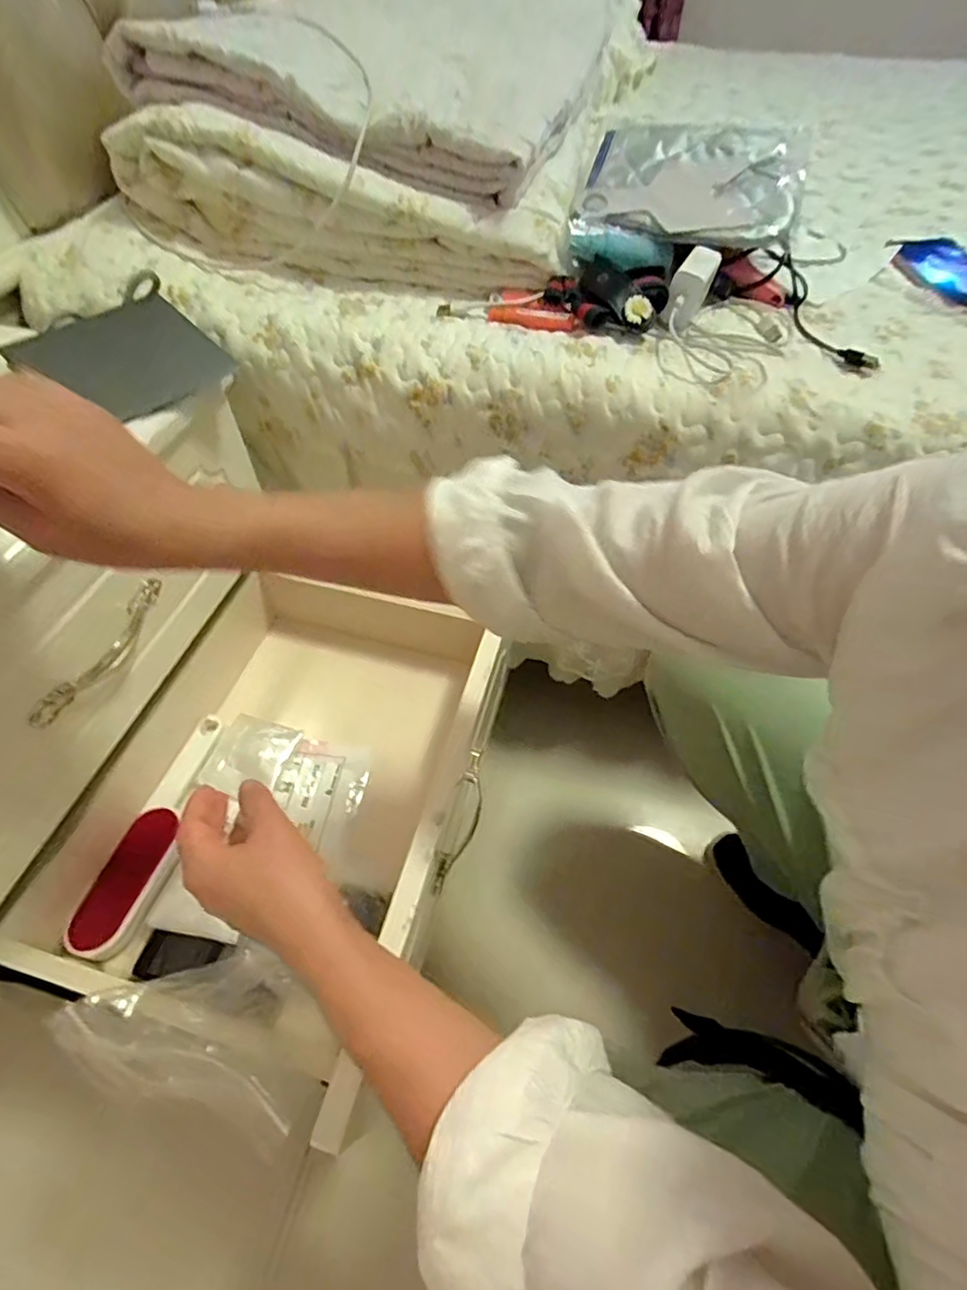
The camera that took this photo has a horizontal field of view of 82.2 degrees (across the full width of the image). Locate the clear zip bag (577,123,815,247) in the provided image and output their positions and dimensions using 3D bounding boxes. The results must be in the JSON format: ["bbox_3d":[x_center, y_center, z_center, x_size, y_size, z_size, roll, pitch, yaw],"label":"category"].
[{"bbox_3d":[0.215,-0.472,0.562,0.208,0.060,0.164,13,55,9],"label":"clear zip bag"}]

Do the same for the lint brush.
[{"bbox_3d":[-0.312,0.175,0.543,0.055,0.023,0.229,10,54,7],"label":"lint brush"}]

